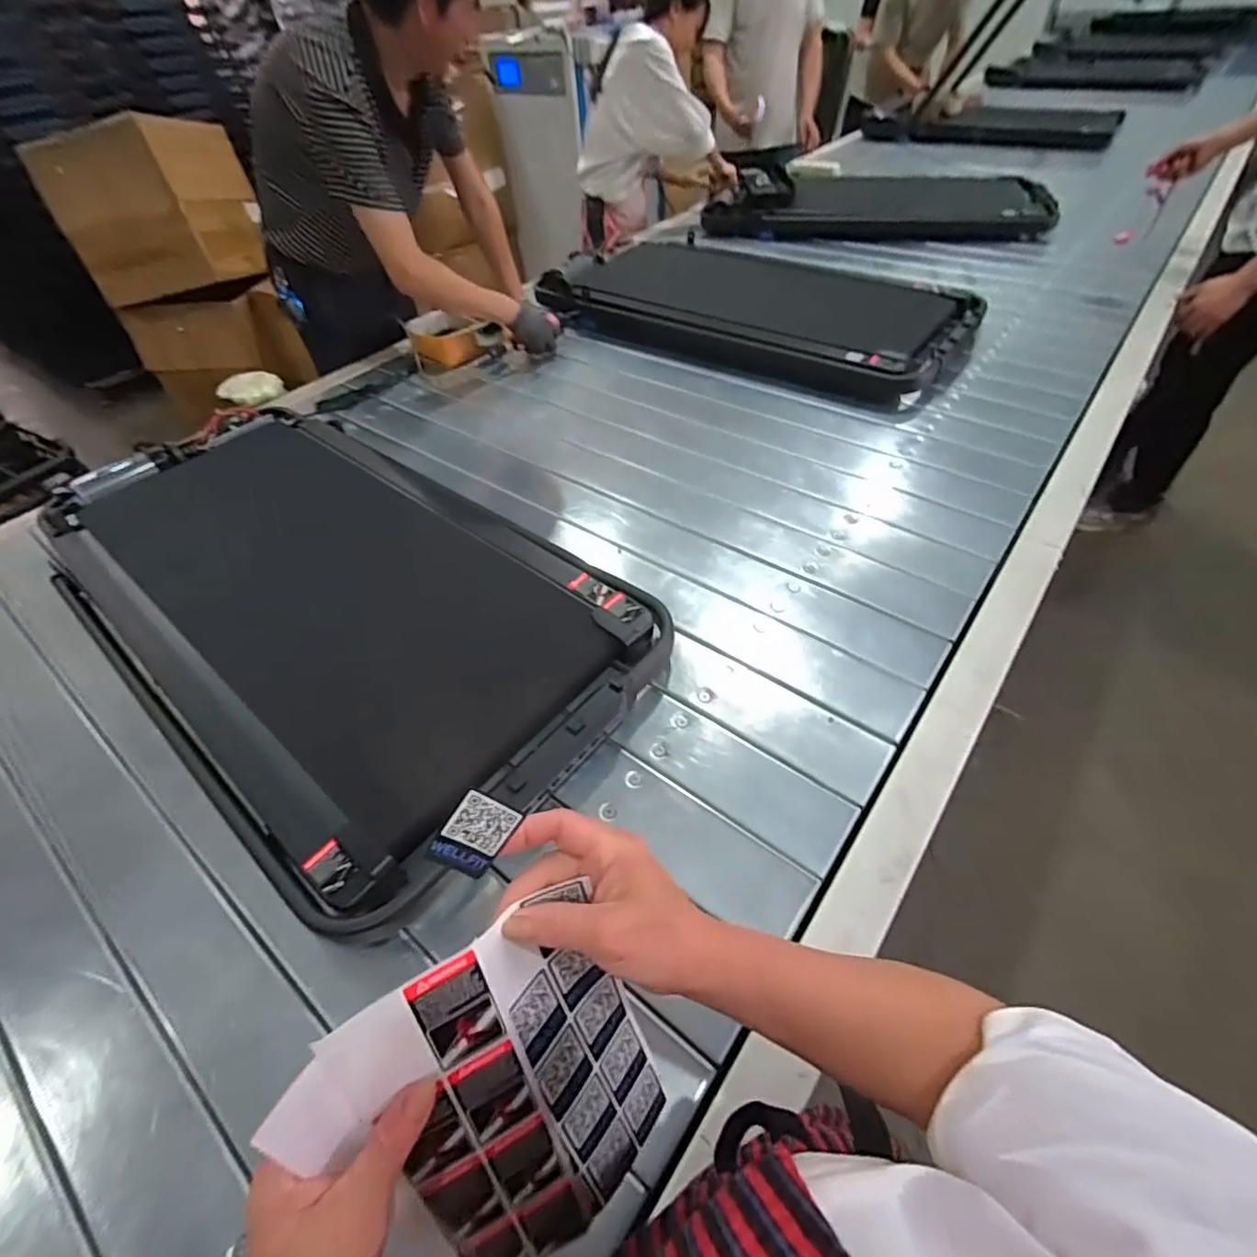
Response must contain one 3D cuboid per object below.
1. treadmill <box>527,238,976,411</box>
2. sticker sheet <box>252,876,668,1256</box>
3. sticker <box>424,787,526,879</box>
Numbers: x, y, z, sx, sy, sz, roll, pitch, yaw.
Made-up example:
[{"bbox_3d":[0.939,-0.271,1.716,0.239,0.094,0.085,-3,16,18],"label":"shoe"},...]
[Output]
[{"bbox_3d":[0.347,-0.918,1.661,1.137,0.095,0.584,27,55,26],"label":"treadmill"},{"bbox_3d":[-0.061,0.274,0.341,0.157,0.261,0.019,-34,31,-29],"label":"sticker sheet"},{"bbox_3d":[-0.080,0.108,0.309,0.033,0.047,0.004,32,9,-18],"label":"sticker"}]

